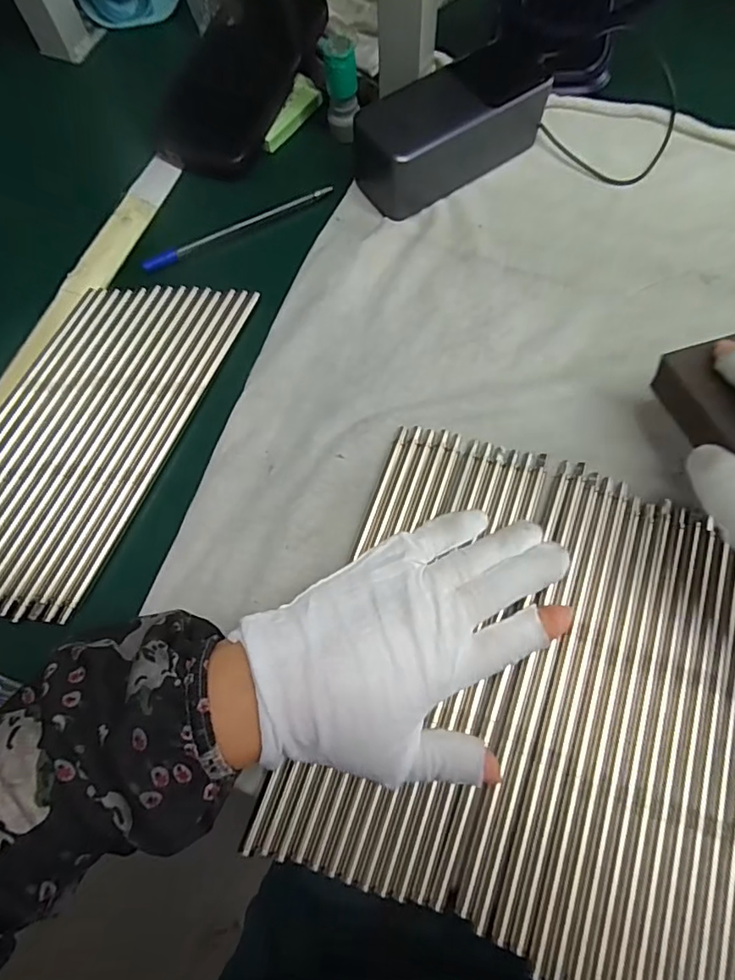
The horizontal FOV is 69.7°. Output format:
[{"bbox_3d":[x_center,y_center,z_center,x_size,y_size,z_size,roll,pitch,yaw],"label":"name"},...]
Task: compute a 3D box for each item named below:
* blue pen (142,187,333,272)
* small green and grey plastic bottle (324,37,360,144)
[{"bbox_3d":[-0.089,-0.183,0.366,0.140,0.005,0.009,-28,70,-8],"label":"blue pen"},{"bbox_3d":[-0.017,-0.279,0.371,0.023,0.058,0.020,-5,69,1],"label":"small green and grey plastic bottle"}]

